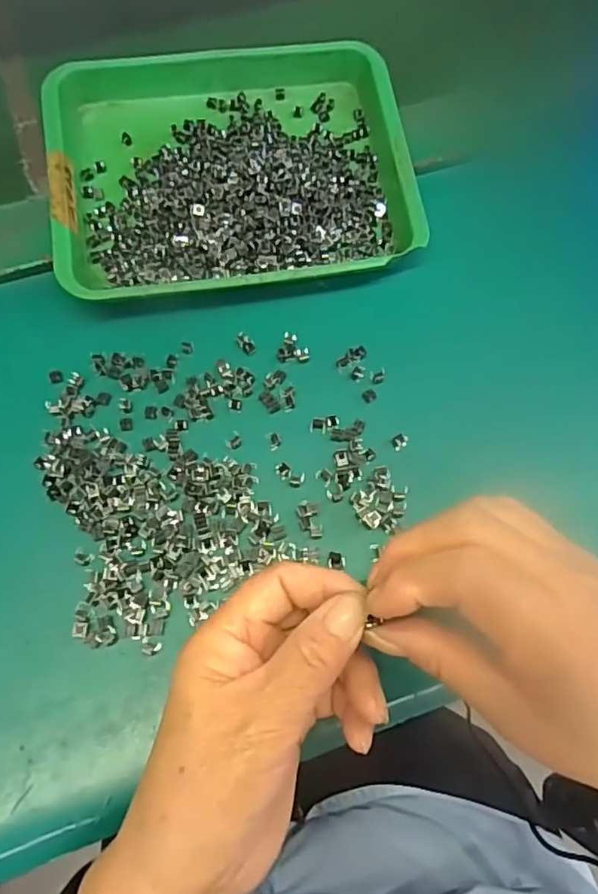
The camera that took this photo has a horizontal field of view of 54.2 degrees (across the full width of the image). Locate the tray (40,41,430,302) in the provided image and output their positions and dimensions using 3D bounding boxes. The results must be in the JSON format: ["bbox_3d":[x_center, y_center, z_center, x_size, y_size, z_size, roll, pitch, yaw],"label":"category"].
[{"bbox_3d":[-0.041,-0.177,0.363,0.212,0.031,0.175,-9,69,-4],"label":"tray"}]

